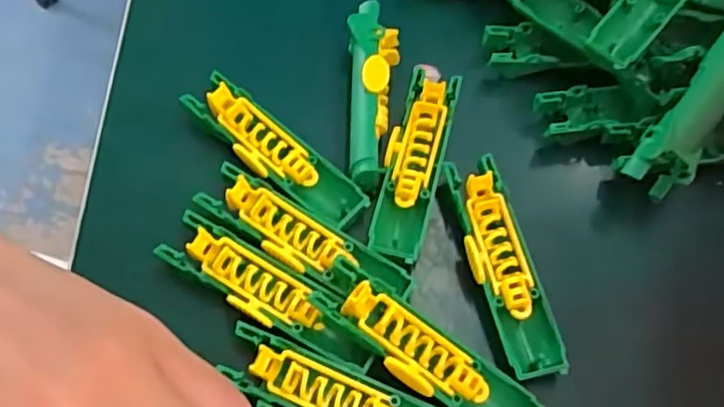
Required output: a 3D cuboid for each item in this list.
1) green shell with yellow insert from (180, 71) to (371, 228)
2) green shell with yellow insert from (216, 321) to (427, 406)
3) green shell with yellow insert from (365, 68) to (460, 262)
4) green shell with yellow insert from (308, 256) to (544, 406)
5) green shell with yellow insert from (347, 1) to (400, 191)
[{"bbox_3d":[-0.031,-0.020,0.230,0.074,0.013,0.018,37,66,16],"label":"green shell with yellow insert"},{"bbox_3d":[-0.005,0.060,0.193,0.074,0.018,0.019,22,63,9],"label":"green shell with yellow insert"},{"bbox_3d":[0.019,-0.017,0.231,0.019,0.009,0.075,14,62,5],"label":"green shell with yellow insert"},{"bbox_3d":[0.020,0.046,0.194,0.075,0.008,0.018,36,65,0],"label":"green shell with yellow insert"},{"bbox_3d":[0.003,-0.042,0.244,0.018,0.014,0.077,4,62,-1],"label":"green shell with yellow insert"}]

